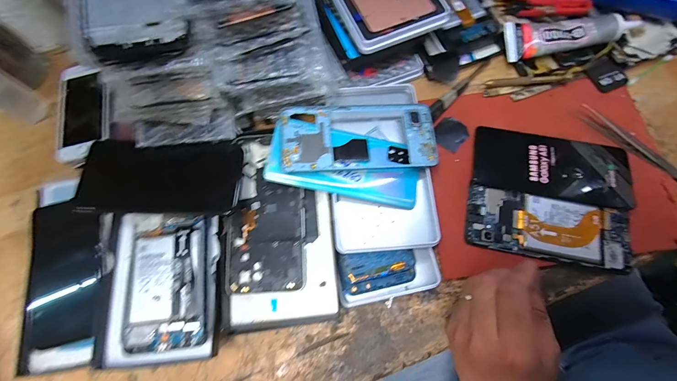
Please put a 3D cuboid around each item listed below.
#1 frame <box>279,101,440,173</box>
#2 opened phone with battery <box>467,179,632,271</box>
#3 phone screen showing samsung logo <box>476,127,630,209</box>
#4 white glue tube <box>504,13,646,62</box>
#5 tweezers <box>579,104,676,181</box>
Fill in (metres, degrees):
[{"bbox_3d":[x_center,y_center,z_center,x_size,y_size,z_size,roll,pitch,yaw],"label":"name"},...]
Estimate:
[{"bbox_3d":[0.021,-0.055,0.320,0.159,0.010,0.072,-4,73,-4],"label":"frame"},{"bbox_3d":[0.207,0.037,0.309,0.149,0.015,0.064,12,74,6],"label":"opened phone with battery"},{"bbox_3d":[0.223,-0.026,0.324,0.147,0.010,0.072,9,73,9],"label":"phone screen showing samsung logo"},{"bbox_3d":[0.267,-0.187,0.353,0.136,0.032,0.044,-7,73,0],"label":"white glue tube"},{"bbox_3d":[0.321,-0.048,0.330,0.132,0.015,0.015,39,79,12],"label":"tweezers"}]

